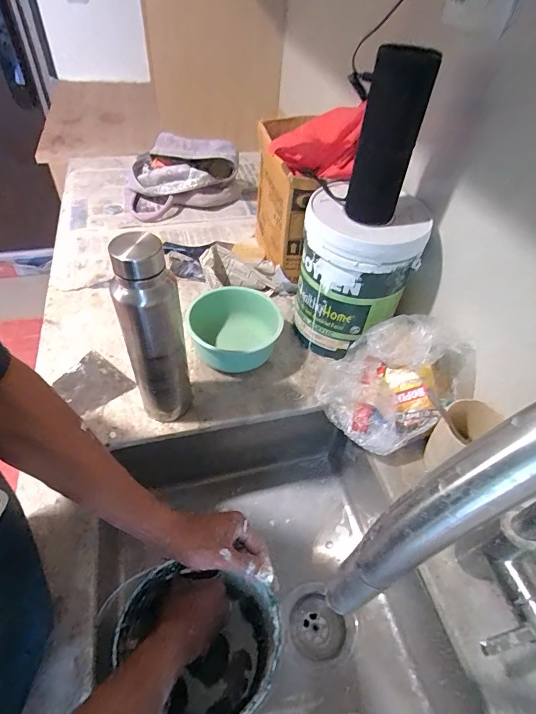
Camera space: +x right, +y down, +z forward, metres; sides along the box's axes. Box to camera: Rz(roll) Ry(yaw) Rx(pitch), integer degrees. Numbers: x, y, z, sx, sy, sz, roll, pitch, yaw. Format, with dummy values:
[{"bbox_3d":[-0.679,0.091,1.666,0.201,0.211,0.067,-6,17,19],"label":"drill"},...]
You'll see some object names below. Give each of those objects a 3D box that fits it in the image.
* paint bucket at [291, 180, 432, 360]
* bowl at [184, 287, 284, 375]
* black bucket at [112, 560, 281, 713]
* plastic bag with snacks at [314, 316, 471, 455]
[{"bbox_3d":[0.132,-0.132,0.637,0.168,0.220,0.166,16,49,8],"label":"paint bucket"},{"bbox_3d":[-0.064,-0.042,0.648,0.142,0.074,0.139,3,48,-3],"label":"bowl"},{"bbox_3d":[-0.079,0.362,0.497,0.170,0.217,0.164,2,47,-2],"label":"black bucket"},{"bbox_3d":[0.173,0.031,0.552,0.160,0.145,0.155,-33,59,-30],"label":"plastic bag with snacks"}]

